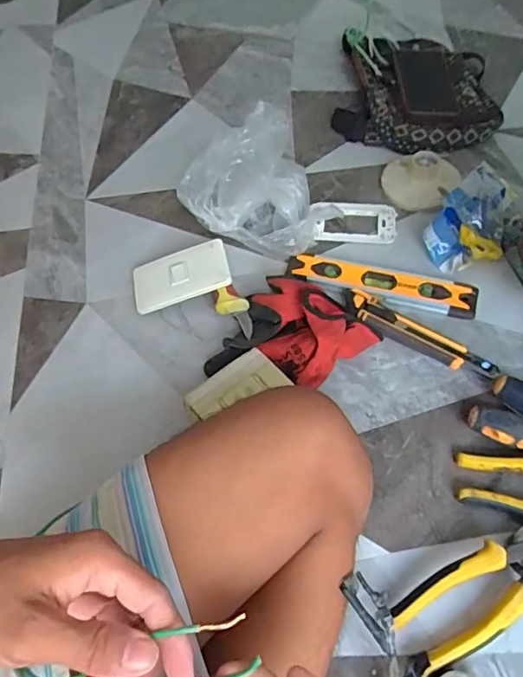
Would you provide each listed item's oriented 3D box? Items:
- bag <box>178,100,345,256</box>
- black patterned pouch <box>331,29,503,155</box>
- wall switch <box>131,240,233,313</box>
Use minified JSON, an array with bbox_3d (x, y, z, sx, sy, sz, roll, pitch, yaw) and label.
[{"bbox_3d":[0.007,-0.170,0.598,0.143,0.155,0.160,34,65,24],"label":"bag"},{"bbox_3d":[0.236,-0.375,0.774,0.239,0.054,0.260,10,58,11],"label":"black patterned pouch"},{"bbox_3d":[-0.097,-0.076,0.606,0.116,0.015,0.066,-18,63,6],"label":"wall switch"}]

